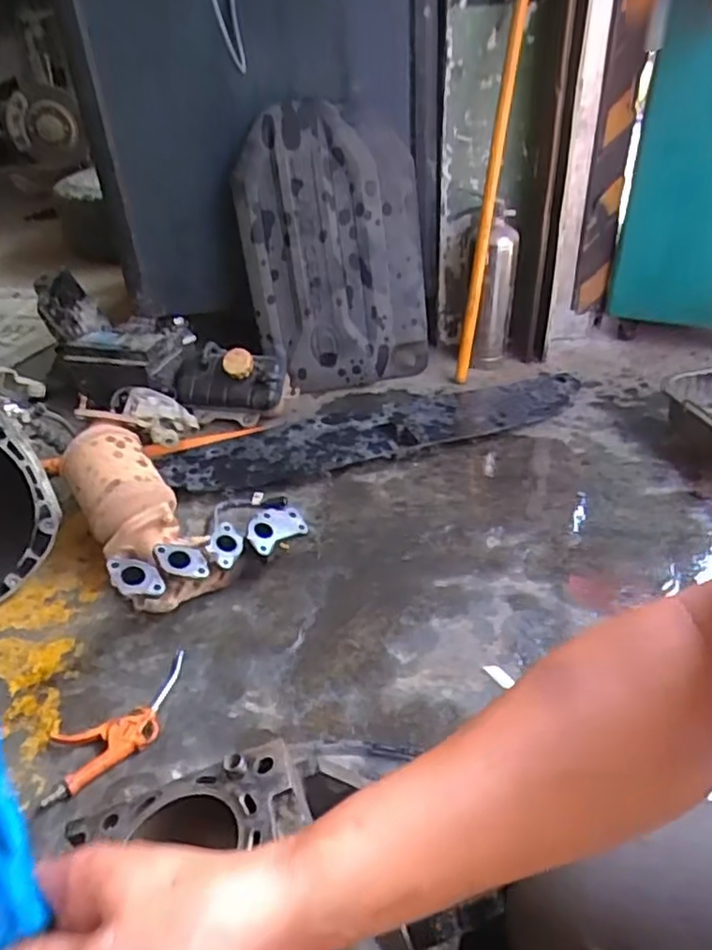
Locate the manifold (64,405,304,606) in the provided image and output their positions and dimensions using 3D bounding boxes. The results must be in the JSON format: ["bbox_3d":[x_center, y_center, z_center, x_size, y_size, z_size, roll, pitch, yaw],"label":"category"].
[{"bbox_3d":[-0.271,0.047,1.082,0.303,0.182,0.382,-22,38,-24],"label":"manifold"}]

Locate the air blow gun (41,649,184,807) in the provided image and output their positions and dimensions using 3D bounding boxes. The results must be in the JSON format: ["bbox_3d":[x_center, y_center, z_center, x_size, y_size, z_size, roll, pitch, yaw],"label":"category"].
[{"bbox_3d":[-0.295,0.313,0.842,0.204,0.022,0.105,-24,40,-27],"label":"air blow gun"}]

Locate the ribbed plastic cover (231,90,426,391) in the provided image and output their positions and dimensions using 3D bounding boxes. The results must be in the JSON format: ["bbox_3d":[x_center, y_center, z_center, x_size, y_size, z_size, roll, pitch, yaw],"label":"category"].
[{"bbox_3d":[-0.039,-0.469,1.454,0.395,0.544,0.138,-6,35,-4],"label":"ribbed plastic cover"}]

